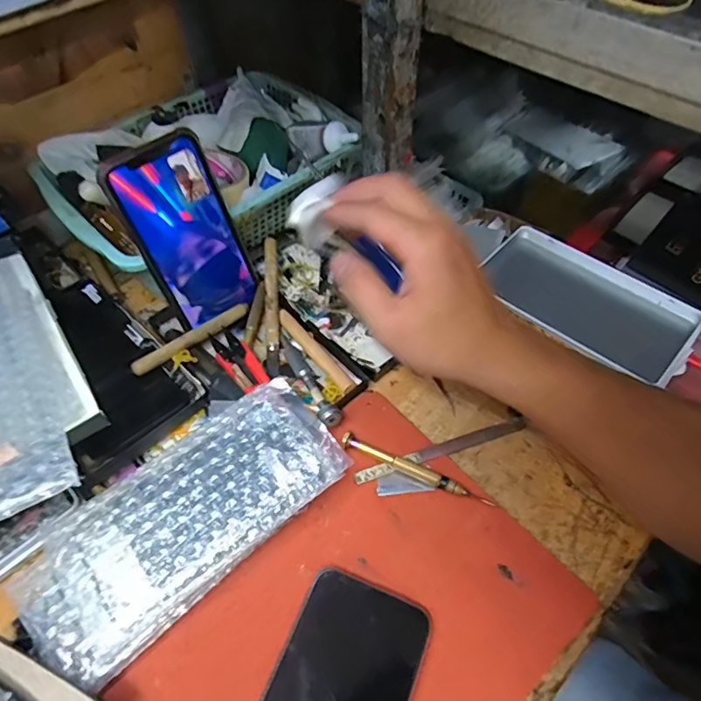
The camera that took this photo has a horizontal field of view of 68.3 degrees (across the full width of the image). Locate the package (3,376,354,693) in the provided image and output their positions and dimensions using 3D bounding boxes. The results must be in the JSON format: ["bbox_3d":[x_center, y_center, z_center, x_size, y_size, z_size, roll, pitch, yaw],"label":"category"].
[{"bbox_3d":[-0.100,0.105,0.322,0.200,0.031,0.087,-34,60,-22],"label":"package"}]

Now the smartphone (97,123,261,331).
[{"bbox_3d":[-0.123,-0.088,0.394,0.073,0.141,0.006,-37,43,-22],"label":"smartphone"}]

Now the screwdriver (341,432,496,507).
[{"bbox_3d":[0.044,0.081,0.350,0.107,0.009,0.011,23,57,16],"label":"screwdriver"}]

